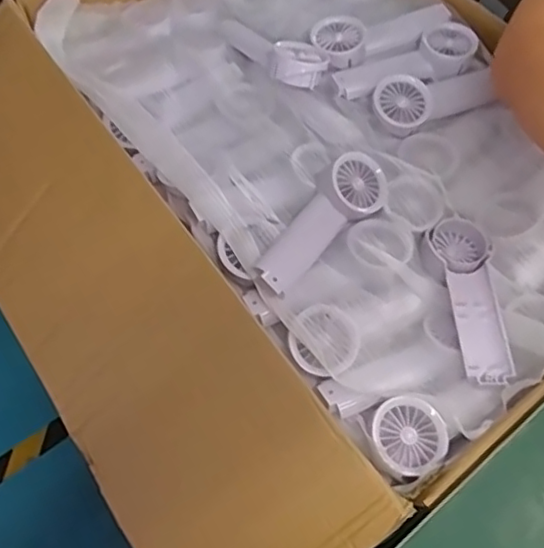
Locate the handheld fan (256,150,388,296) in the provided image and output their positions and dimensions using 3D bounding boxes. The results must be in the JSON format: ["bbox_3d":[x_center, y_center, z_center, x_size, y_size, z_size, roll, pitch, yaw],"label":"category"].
[{"bbox_3d":[0.045,-0.052,0.581,0.064,0.030,0.172,37,65,17],"label":"handheld fan"}]

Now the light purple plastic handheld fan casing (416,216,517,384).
[{"bbox_3d":[0.175,0.022,0.558,0.060,0.024,0.169,1,60,-2],"label":"light purple plastic handheld fan casing"}]

